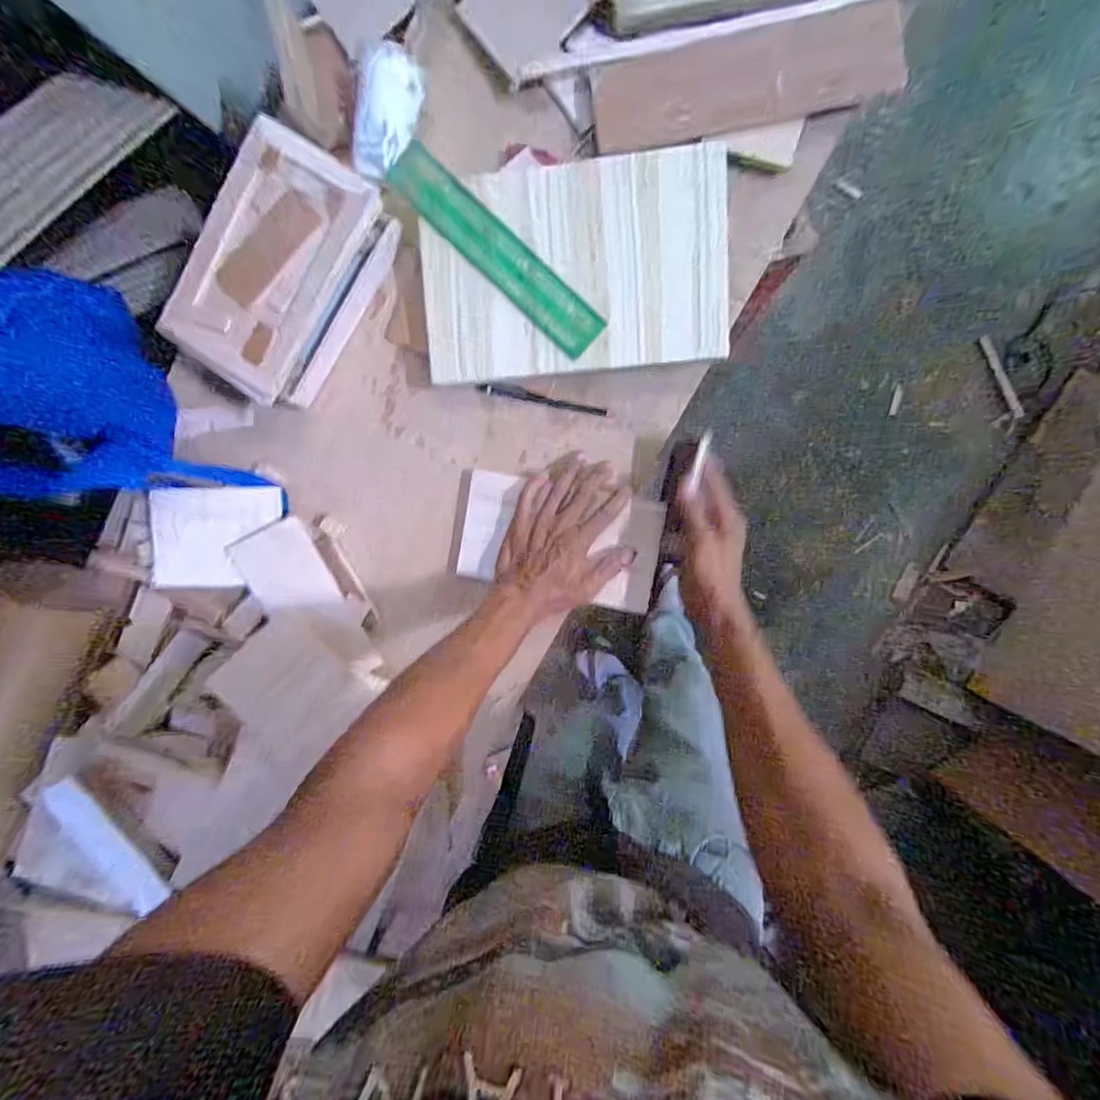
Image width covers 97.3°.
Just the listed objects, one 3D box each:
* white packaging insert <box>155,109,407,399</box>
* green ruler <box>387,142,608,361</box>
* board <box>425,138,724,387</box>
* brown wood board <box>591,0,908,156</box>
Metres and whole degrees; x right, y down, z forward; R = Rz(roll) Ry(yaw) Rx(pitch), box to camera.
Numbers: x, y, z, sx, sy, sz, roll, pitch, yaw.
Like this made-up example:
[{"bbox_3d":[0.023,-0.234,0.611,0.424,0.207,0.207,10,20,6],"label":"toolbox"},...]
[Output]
[{"bbox_3d":[-0.265,-0.272,0.483,0.133,0.072,0.227,34,98,2],"label":"white packaging insert"},{"bbox_3d":[-0.052,-0.289,0.467,0.253,0.007,0.045,44,95,0],"label":"green ruler"},{"bbox_3d":[0.021,-0.267,0.462,0.289,0.006,0.185,-3,96,6],"label":"board"},{"bbox_3d":[0.182,-0.442,0.455,0.277,0.007,0.090,-10,89,5],"label":"brown wood board"}]

